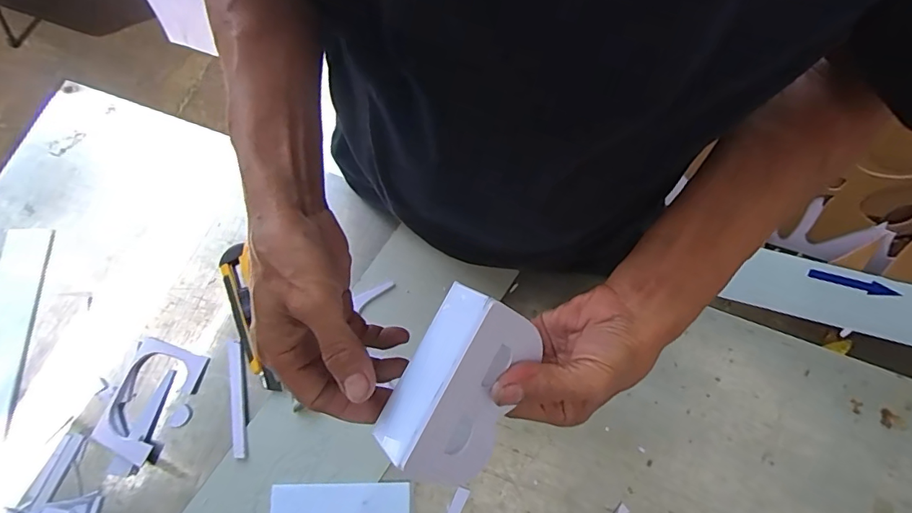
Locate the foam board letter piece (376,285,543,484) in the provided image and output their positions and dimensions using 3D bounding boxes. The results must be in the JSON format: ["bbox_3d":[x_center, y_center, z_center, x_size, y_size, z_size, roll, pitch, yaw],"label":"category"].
[{"bbox_3d":[0.005,0.079,0.289,0.062,0.047,0.107,34,83,-32],"label":"foam board letter piece"}]

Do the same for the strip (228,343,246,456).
[{"bbox_3d":[-0.224,0.144,0.475,0.015,0.005,0.114,-11,74,-2],"label":"strip"}]

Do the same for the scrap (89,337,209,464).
[{"bbox_3d":[-0.313,0.143,0.469,0.071,0.007,0.113,23,76,7],"label":"scrap"}]

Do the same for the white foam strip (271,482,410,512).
[{"bbox_3d":[-0.111,0.240,0.448,0.131,0.005,0.039,-1,74,1],"label":"white foam strip"}]

